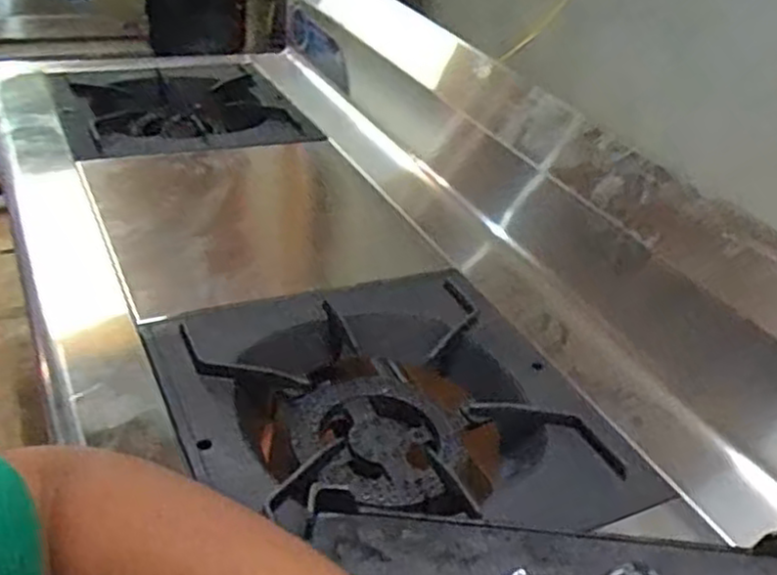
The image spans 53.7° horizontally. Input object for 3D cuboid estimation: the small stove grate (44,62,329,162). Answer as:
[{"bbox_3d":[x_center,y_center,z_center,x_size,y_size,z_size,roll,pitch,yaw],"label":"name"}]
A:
[{"bbox_3d":[-0.271,-0.227,1.004,0.300,0.040,0.280,-10,38,-24],"label":"small stove grate"}]

